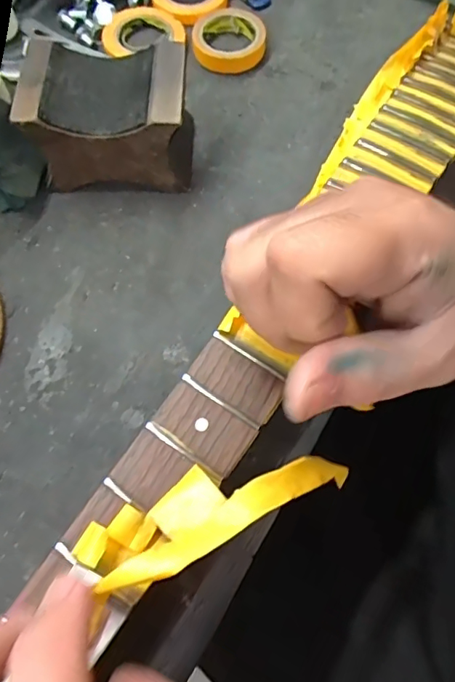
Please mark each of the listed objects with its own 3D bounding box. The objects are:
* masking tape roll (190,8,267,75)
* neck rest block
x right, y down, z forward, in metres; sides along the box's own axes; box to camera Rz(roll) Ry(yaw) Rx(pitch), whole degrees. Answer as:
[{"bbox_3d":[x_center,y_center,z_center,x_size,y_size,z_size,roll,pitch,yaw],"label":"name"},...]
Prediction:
[{"bbox_3d":[0.001,-0.218,0.368,0.051,0.011,0.057,-1,66,0],"label":"masking tape roll"},{"bbox_3d":[-0.068,-0.134,0.310,0.090,0.060,0.064,1,67,1],"label":"neck rest block"}]

